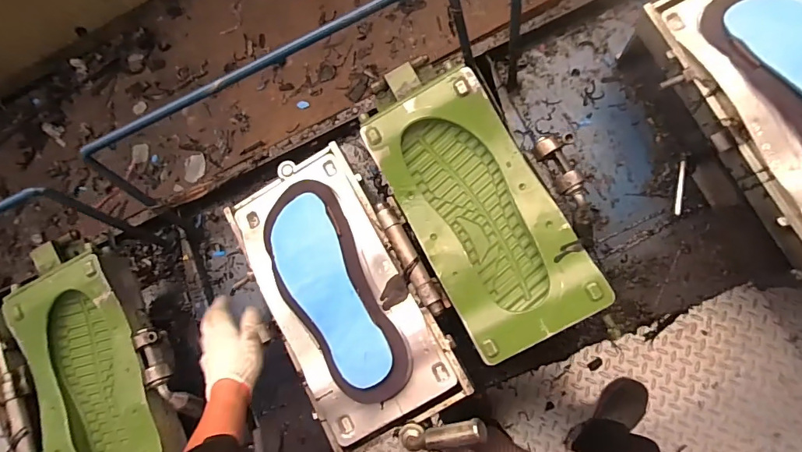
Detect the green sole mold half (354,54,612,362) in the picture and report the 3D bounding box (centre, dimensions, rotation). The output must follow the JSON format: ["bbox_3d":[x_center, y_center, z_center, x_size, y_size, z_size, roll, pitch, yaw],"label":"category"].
[{"bbox_3d":[0.086,-0.038,0.577,0.188,0.064,0.397,-28,81,3],"label":"green sole mold half"}]

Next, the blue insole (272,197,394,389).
[{"bbox_3d":[-0.096,0.083,0.559,0.086,0.015,0.246,-27,82,3],"label":"blue insole"}]

